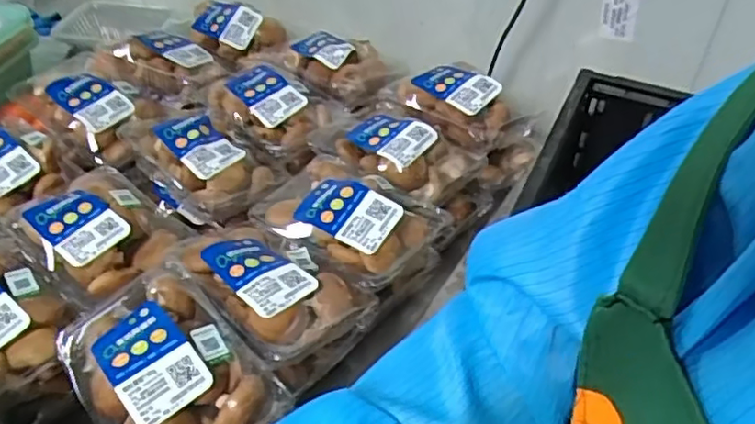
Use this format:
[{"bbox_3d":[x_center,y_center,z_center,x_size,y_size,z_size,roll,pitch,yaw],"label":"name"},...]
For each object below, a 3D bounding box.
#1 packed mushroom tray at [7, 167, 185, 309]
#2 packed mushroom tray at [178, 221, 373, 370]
[{"bbox_3d":[-0.293,0.013,0.640,0.172,0.045,0.124,33,52,31],"label":"packed mushroom tray"},{"bbox_3d":[-0.098,0.058,0.578,0.129,0.056,0.171,-32,51,-30],"label":"packed mushroom tray"}]

